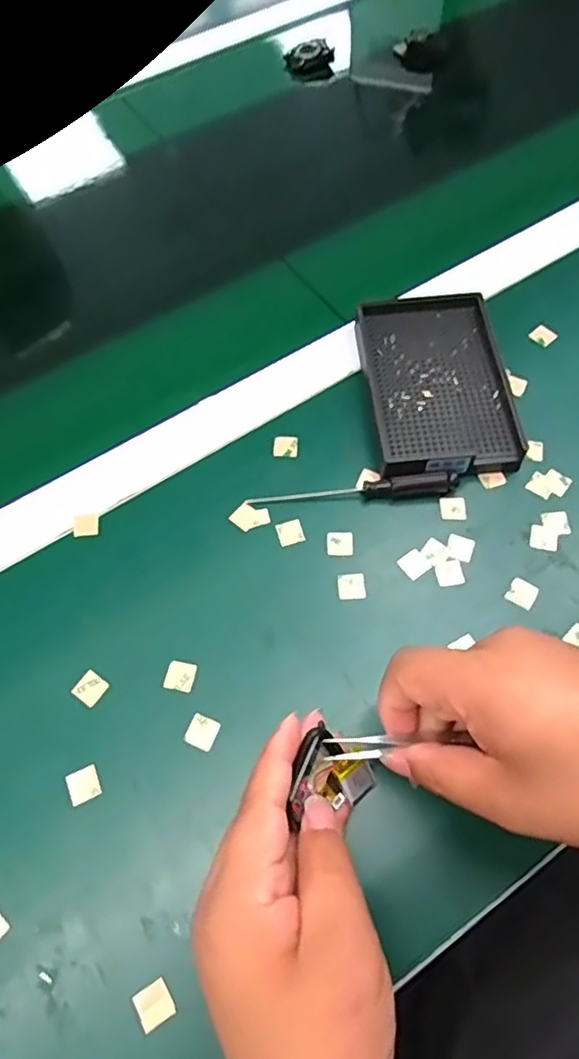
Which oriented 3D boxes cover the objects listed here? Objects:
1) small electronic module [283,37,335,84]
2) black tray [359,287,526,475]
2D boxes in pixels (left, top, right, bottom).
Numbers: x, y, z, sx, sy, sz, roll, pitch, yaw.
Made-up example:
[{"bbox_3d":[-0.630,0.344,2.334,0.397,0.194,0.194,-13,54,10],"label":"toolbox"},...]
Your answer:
[{"bbox_3d":[0.022,-0.497,0.661,0.051,0.032,0.023,-1,62,3],"label":"small electronic module"},{"bbox_3d":[0.100,-0.098,0.422,0.094,0.027,0.138,-7,62,-1],"label":"black tray"}]

